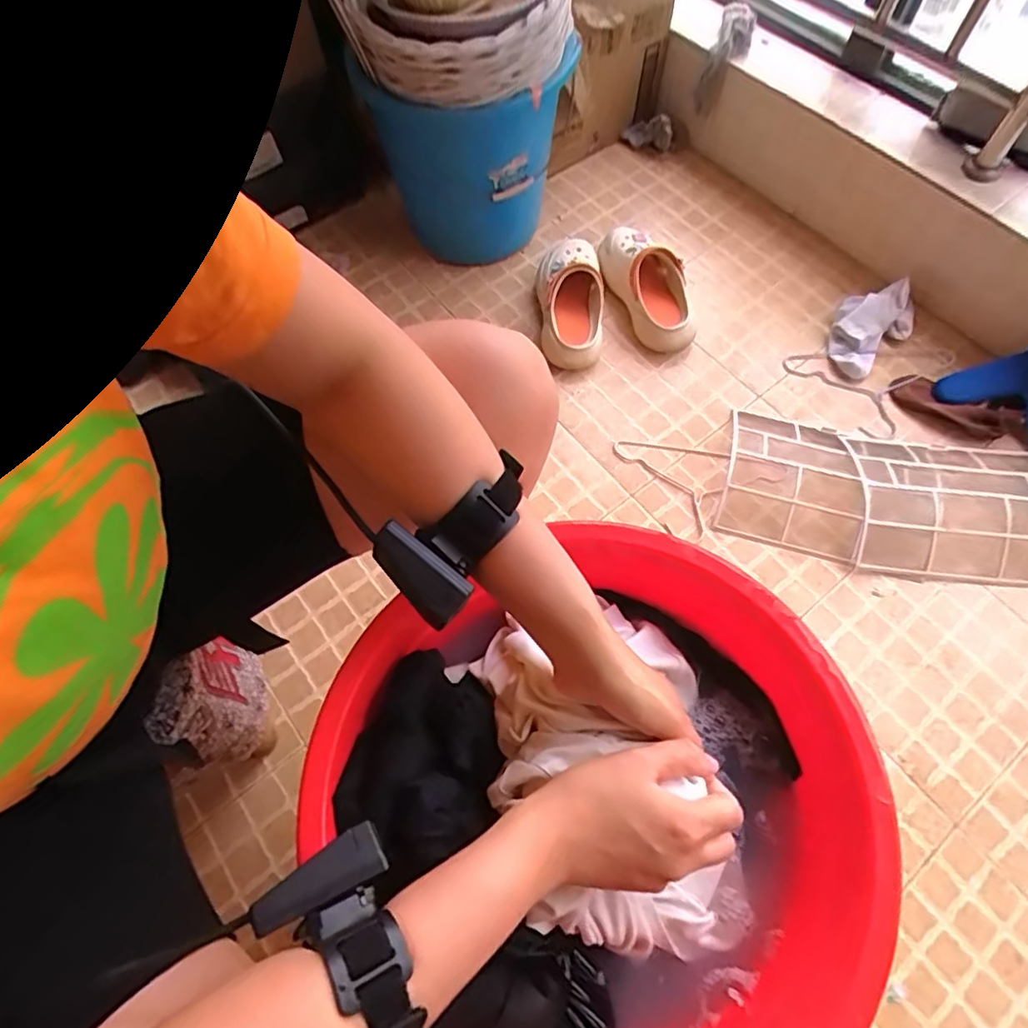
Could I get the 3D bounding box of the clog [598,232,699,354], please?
[{"bbox_3d":[0.244,-0.403,1.061,0.093,0.087,0.243,-27,82,-10],"label":"clog"}]

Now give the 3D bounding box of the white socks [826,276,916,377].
[{"bbox_3d":[0.622,-0.327,1.044,0.117,0.074,0.177,35,71,16],"label":"white socks"}]

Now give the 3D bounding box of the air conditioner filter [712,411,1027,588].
[{"bbox_3d":[0.588,-0.023,0.929,0.492,0.055,0.229,12,66,7],"label":"air conditioner filter"}]

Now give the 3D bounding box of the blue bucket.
[{"bbox_3d":[-0.072,-0.616,1.015,0.244,0.286,0.244,35,71,16],"label":"blue bucket"}]

